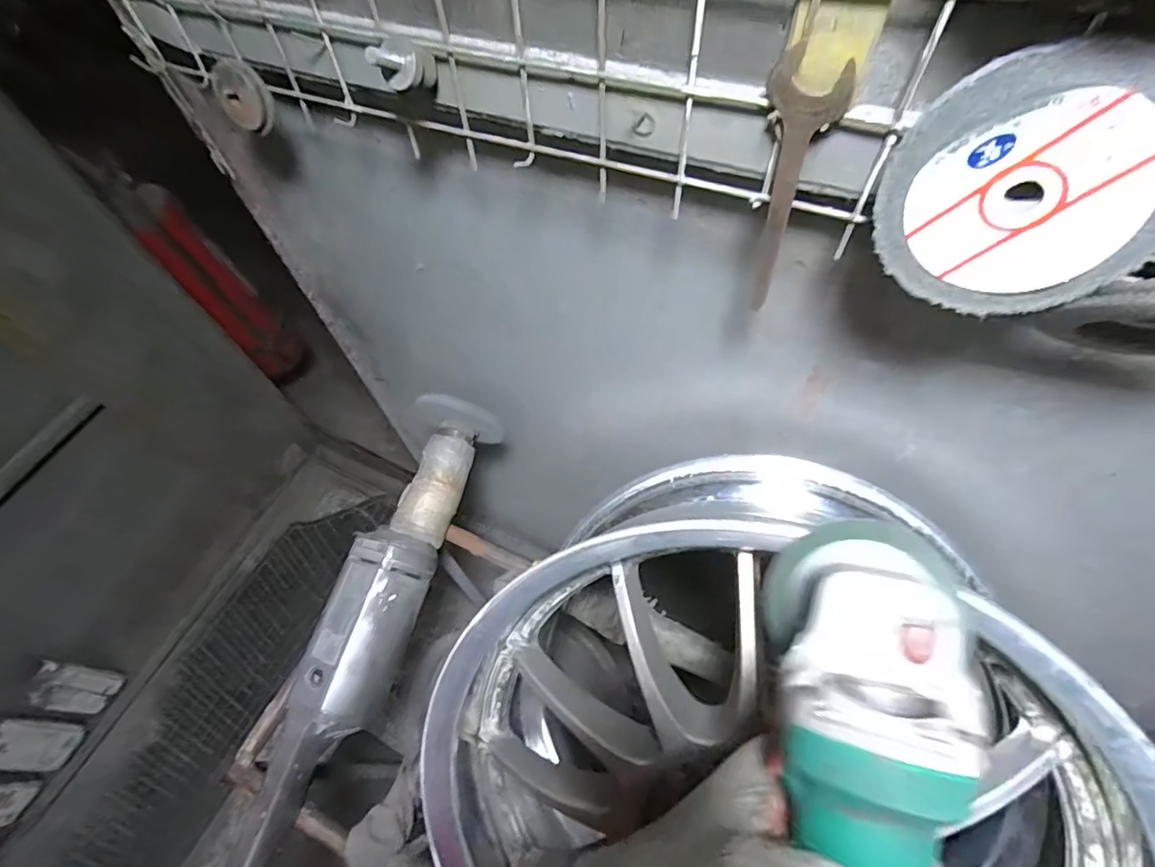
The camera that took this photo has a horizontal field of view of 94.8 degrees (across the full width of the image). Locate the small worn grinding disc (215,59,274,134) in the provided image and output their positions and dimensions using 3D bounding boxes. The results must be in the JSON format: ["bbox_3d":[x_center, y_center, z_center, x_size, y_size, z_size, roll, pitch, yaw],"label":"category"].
[{"bbox_3d":[-0.280,-0.281,0.443,0.045,0.049,0.013,24,46,-15],"label":"small worn grinding disc"}]

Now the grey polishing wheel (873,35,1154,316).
[{"bbox_3d":[0.209,-0.110,0.249,0.115,0.117,0.007,1,43,34],"label":"grey polishing wheel"}]

